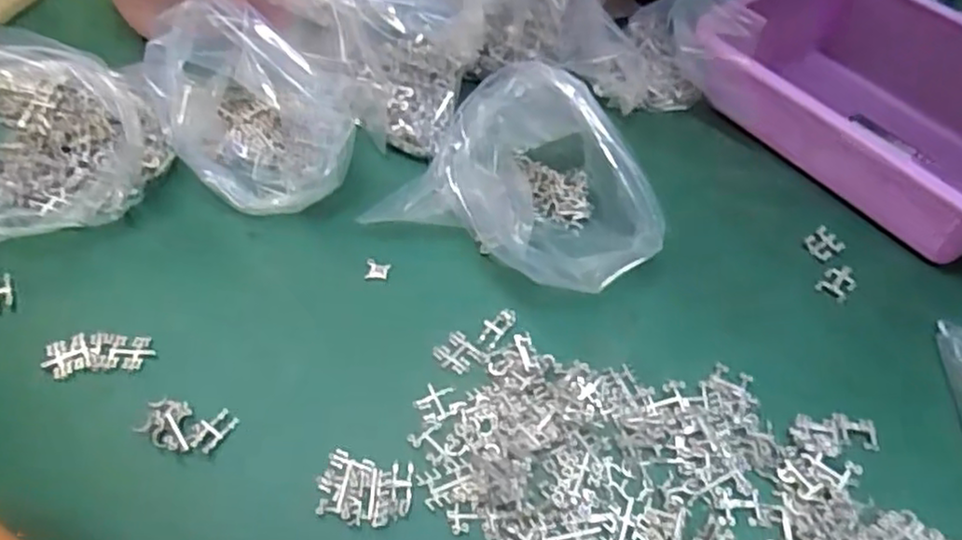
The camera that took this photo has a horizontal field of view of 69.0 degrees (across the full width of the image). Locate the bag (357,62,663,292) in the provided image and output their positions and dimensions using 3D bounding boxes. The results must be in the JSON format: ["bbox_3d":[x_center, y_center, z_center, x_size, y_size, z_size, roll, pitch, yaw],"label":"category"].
[{"bbox_3d":[0.035,-0.070,0.499,0.200,0.112,0.145,26,55,17],"label":"bag"}]

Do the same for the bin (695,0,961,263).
[{"bbox_3d":[0.344,-0.143,0.577,0.212,0.081,0.288,-35,61,-27],"label":"bin"}]

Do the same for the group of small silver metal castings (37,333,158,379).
[{"bbox_3d":[-0.247,0.053,0.454,0.064,0.004,0.029,-1,60,-9],"label":"group of small silver metal castings"}]

